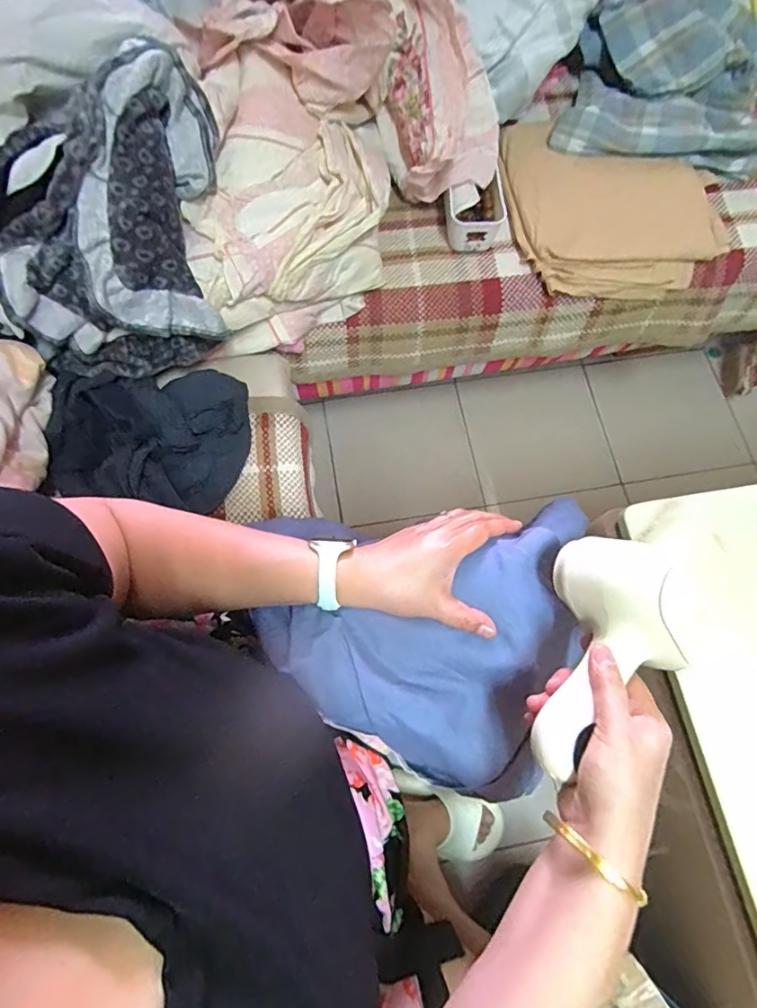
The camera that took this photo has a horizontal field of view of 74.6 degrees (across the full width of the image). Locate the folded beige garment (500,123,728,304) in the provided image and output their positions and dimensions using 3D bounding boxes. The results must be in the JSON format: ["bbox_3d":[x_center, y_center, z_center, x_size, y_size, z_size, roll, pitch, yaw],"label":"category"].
[{"bbox_3d":[0.376,-0.489,0.810,0.337,0.075,0.312,-2,71,-2],"label":"folded beige garment"}]

